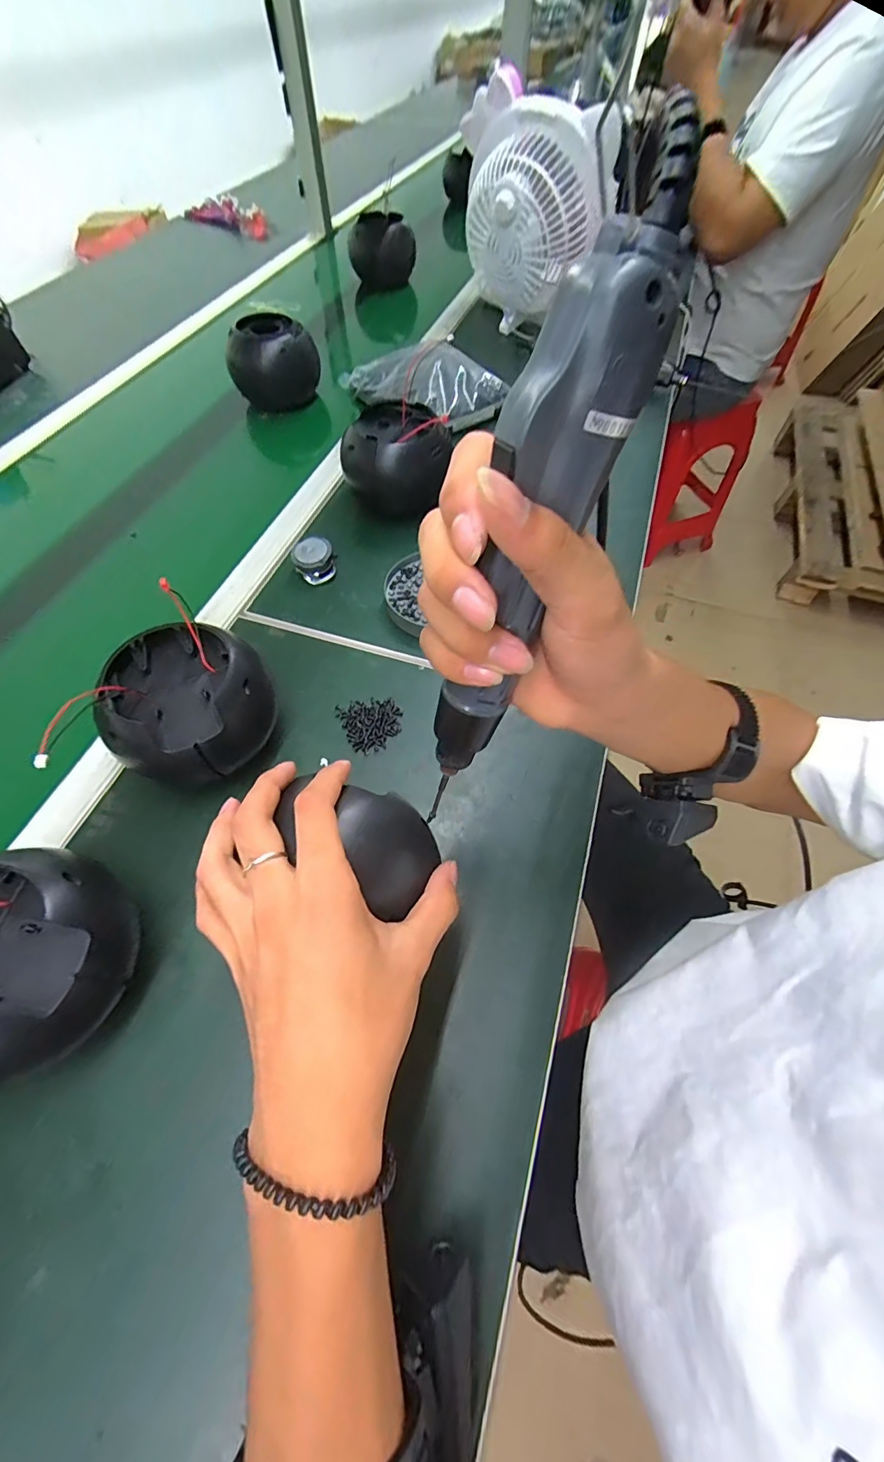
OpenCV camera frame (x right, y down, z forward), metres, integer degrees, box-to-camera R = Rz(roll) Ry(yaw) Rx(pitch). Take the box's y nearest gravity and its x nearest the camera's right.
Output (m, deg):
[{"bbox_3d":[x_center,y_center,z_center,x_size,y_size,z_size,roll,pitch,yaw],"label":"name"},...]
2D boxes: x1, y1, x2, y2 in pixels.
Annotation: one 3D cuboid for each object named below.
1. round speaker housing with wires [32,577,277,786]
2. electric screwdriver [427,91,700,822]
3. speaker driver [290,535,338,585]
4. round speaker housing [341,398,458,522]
[{"bbox_3d":[-0.208,-0.020,0.378,0.122,0.099,0.120,0,59,0],"label":"round speaker housing with wires"},{"bbox_3d":[0.027,-0.056,0.187,0.034,0.242,0.031,32,42,16],"label":"electric screwdriver"},{"bbox_3d":[-0.142,-0.190,0.530,0.045,0.029,0.044,-16,61,-10],"label":"speaker driver"},{"bbox_3d":[-0.058,-0.332,0.585,0.128,0.089,0.102,-14,61,-9],"label":"round speaker housing"}]

